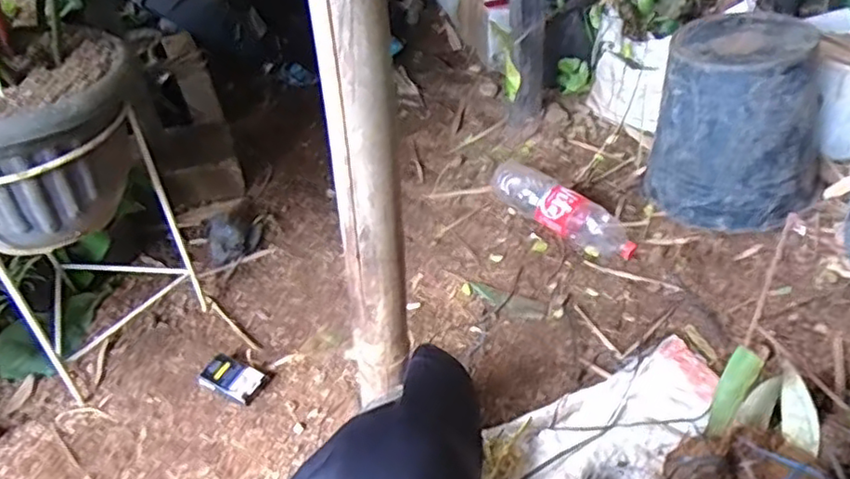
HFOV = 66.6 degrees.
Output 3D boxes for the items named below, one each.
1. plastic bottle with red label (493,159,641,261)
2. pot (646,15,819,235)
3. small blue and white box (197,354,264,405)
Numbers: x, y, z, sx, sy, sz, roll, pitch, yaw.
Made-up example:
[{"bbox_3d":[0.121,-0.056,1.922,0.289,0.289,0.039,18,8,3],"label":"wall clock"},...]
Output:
[{"bbox_3d":[0.264,-0.059,1.259,0.089,0.075,0.328,-35,51,-28],"label":"plastic bottle with red label"},{"bbox_3d":[0.586,-0.210,1.194,0.290,0.314,0.275,-2,43,2],"label":"pot"},{"bbox_3d":[-0.298,0.213,0.995,0.094,0.019,0.057,17,47,21],"label":"small blue and white box"}]

